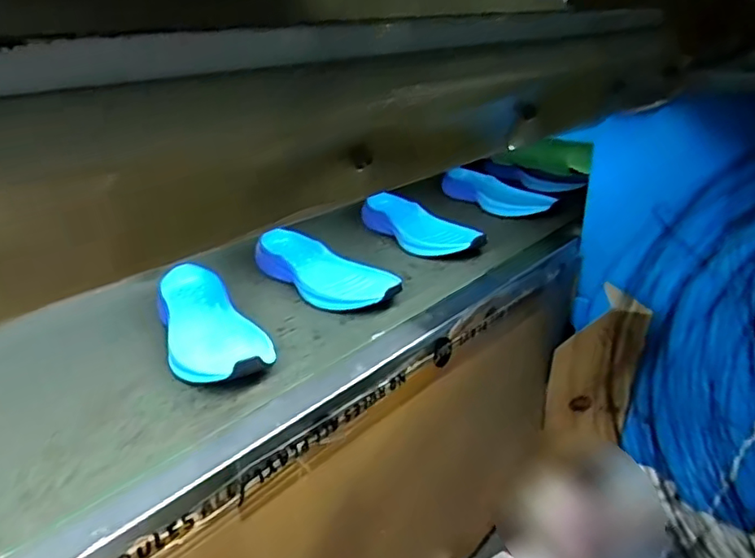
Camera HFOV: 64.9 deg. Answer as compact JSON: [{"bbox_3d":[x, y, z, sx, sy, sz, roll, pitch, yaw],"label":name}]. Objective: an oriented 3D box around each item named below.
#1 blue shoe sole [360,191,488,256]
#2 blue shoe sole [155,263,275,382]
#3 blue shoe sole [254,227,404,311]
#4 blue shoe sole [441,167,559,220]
[{"bbox_3d":[0.061,-0.081,0.909,0.096,0.050,0.242,-12,24,-28],"label":"blue shoe sole"},{"bbox_3d":[-0.181,0.051,0.639,0.093,0.057,0.235,-10,23,-24],"label":"blue shoe sole"},{"bbox_3d":[-0.069,-0.012,0.769,0.099,0.048,0.247,-17,26,-36],"label":"blue shoe sole"},{"bbox_3d":[0.202,-0.148,1.063,0.073,0.024,0.235,-44,45,-17],"label":"blue shoe sole"}]

